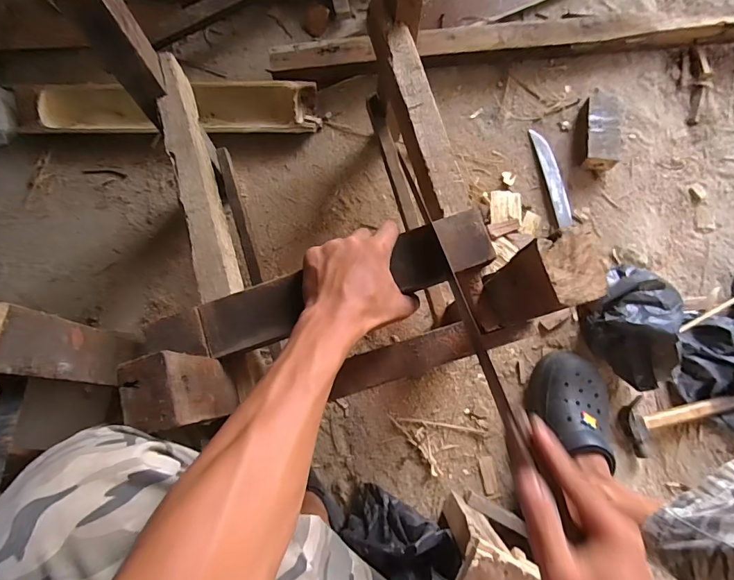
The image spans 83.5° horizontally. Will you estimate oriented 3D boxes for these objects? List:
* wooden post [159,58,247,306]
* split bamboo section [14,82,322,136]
[{"bbox_3d":[-0.212,-0.140,0.505,0.036,0.056,0.351,-17,78,-2],"label":"wooden post"},{"bbox_3d":[-0.398,-0.352,0.806,0.606,0.064,0.100,1,78,3],"label":"split bamboo section"}]

